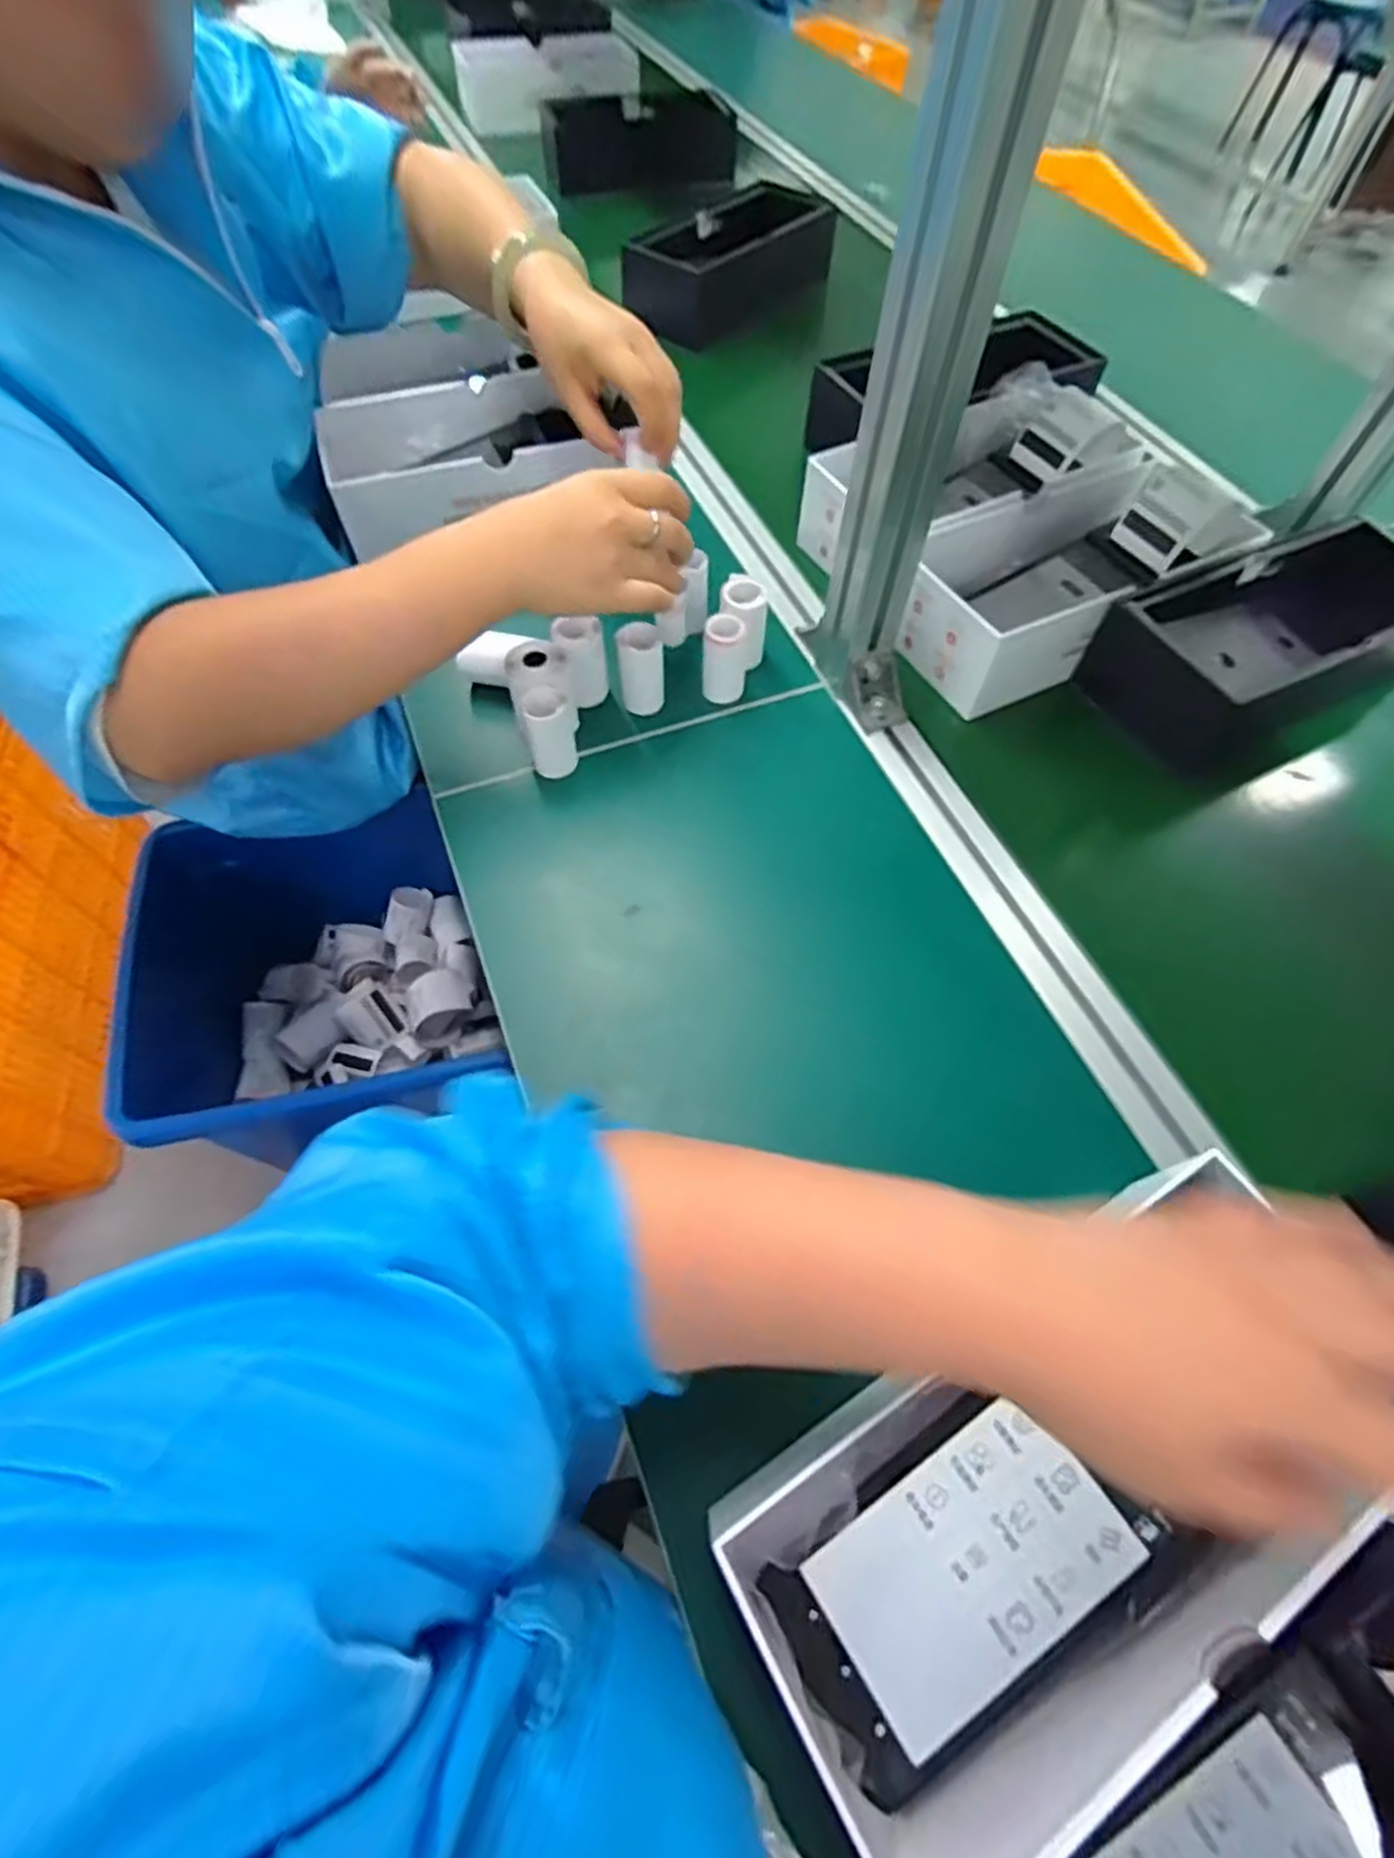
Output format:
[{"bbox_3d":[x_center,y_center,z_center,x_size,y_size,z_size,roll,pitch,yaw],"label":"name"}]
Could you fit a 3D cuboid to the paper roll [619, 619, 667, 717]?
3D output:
[{"bbox_3d":[-0.038,-0.182,0.540,0.030,0.056,0.027,-5,61,-2],"label":"paper roll"}]

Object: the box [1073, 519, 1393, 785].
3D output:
[{"bbox_3d":[0.428,-0.215,0.569,0.263,0.081,0.115,-26,64,-14],"label":"box"}]

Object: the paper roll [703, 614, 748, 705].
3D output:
[{"bbox_3d":[0.021,-0.193,0.550,0.029,0.058,0.030,0,61,0],"label":"paper roll"}]

